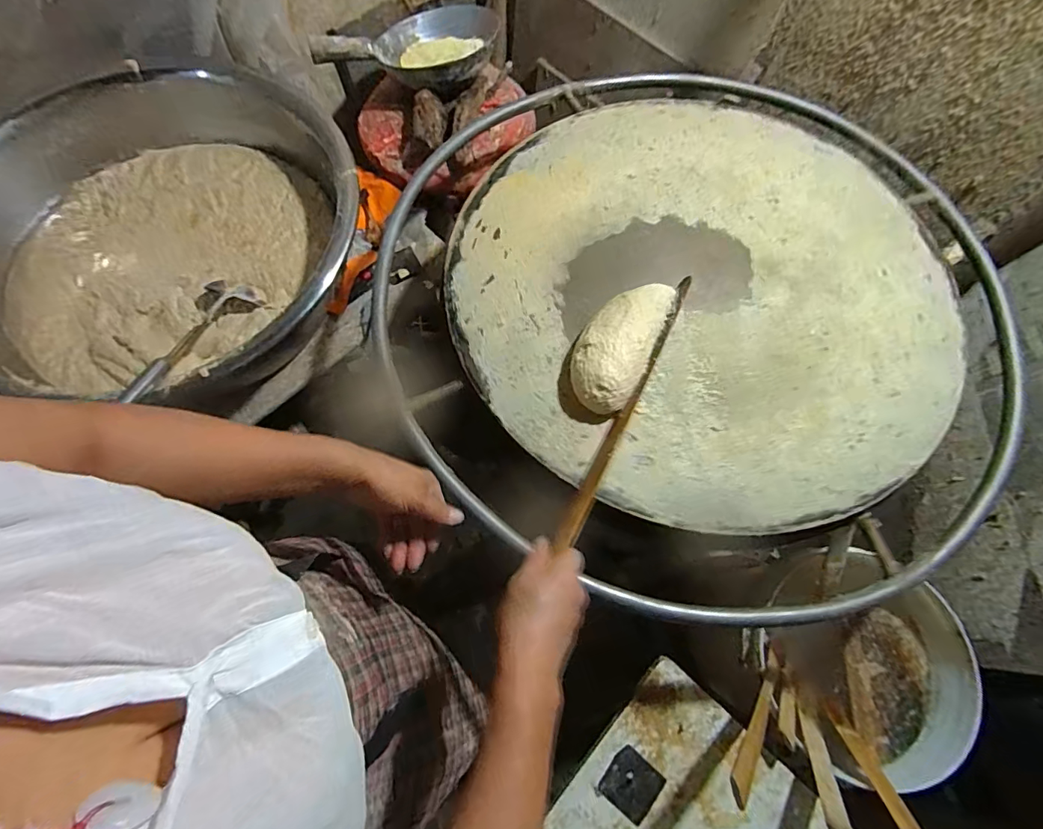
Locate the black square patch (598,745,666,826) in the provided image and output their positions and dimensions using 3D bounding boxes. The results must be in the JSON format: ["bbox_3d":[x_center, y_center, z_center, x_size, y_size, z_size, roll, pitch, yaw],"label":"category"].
[{"bbox_3d":[0.133,0.446,0.581,0.066,0.009,0.061,40,72,12],"label":"black square patch"}]

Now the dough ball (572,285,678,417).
[{"bbox_3d":[0.112,-0.086,0.547,0.079,0.053,0.175,26,70,7],"label":"dough ball"}]

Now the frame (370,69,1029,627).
[{"bbox_3d":[0.234,-0.178,0.648,0.826,0.052,0.846,20,69,5],"label":"frame"}]

